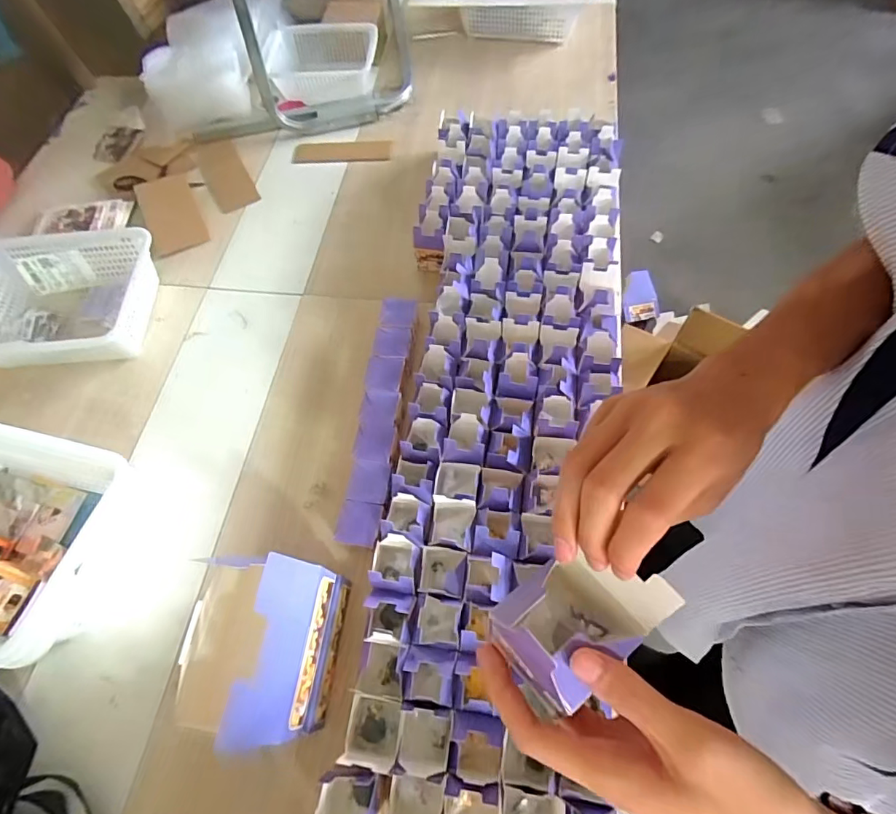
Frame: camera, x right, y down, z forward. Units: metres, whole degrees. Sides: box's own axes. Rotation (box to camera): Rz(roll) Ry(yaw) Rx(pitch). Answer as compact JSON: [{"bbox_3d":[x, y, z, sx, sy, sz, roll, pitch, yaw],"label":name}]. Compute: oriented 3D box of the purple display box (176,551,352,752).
[{"bbox_3d":[-0.217,0.278,0.578,0.141,0.193,0.173,4,63,6],"label":"purple display box"}]

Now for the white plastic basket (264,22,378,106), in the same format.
[{"bbox_3d":[-0.315,-0.846,1.227,0.273,0.094,0.215,0,62,1],"label":"white plastic basket"}]

